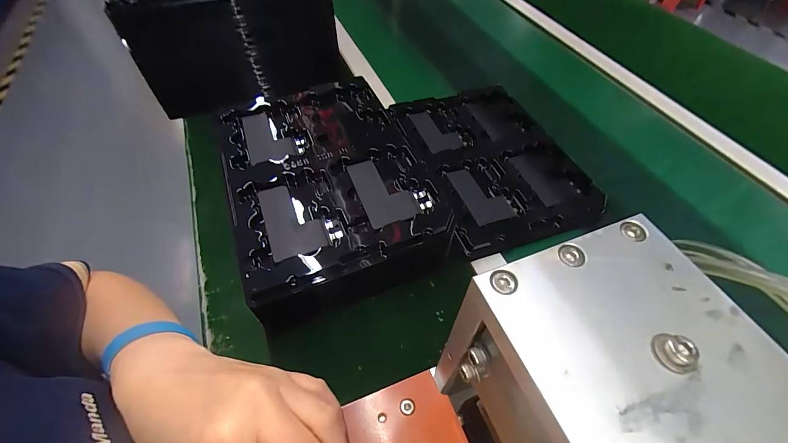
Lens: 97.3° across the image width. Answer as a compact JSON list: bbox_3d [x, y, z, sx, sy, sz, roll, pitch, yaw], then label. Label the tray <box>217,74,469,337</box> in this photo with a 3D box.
[{"bbox_3d":[-0.078,-0.043,0.416,0.214,0.068,0.317,-21,56,-15],"label":"tray"}]

